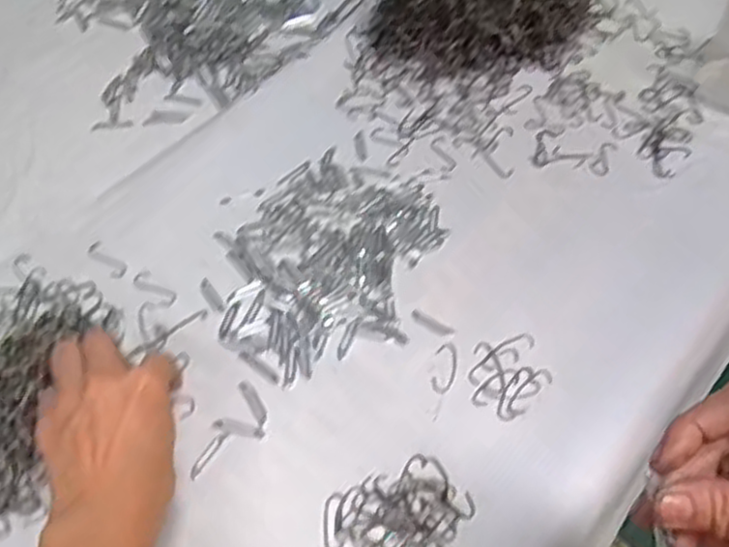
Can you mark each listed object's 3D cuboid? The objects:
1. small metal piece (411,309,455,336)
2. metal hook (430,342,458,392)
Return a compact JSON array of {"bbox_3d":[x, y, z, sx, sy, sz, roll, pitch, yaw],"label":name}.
[{"bbox_3d":[0.046,0.034,0.530,0.032,0.004,0.009,29,59,19],"label":"small metal piece"},{"bbox_3d":[0.054,0.061,0.512,0.017,0.004,0.038,9,54,6],"label":"metal hook"}]

